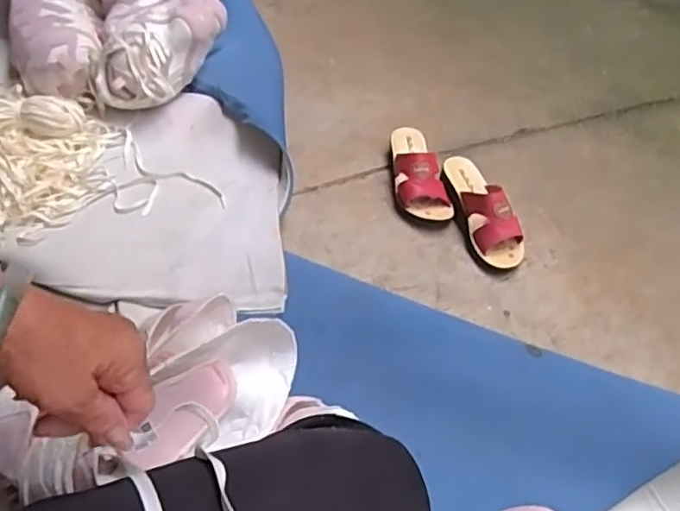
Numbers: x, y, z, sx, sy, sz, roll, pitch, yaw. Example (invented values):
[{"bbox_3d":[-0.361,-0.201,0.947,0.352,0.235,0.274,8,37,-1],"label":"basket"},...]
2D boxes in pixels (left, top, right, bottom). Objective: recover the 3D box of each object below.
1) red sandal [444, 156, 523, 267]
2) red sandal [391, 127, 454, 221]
[{"bbox_3d":[0.243,-0.081,1.061,0.089,0.081,0.214,-6,52,-11],"label":"red sandal"},{"bbox_3d":[0.142,-0.155,1.122,0.097,0.072,0.211,2,51,-5],"label":"red sandal"}]

